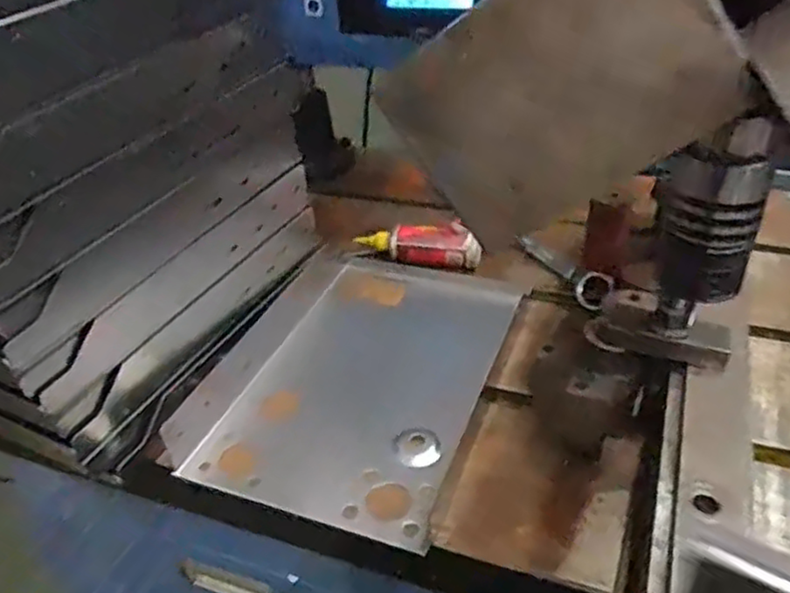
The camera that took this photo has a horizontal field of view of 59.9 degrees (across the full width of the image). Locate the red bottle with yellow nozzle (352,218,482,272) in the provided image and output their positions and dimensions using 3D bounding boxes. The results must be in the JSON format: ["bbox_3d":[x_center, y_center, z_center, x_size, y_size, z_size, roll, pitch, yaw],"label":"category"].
[{"bbox_3d":[0.025,-0.058,0.721,0.130,0.043,0.033,11,36,13],"label":"red bottle with yellow nozzle"}]

